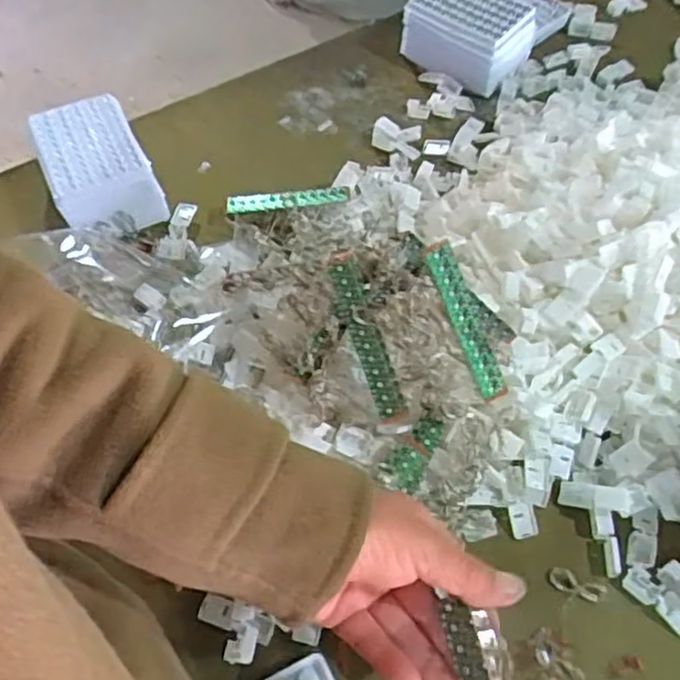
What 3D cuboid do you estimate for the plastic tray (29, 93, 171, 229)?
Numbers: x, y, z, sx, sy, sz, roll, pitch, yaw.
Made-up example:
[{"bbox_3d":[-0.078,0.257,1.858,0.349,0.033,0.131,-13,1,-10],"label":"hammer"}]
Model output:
[{"bbox_3d":[-0.242,-0.170,0.693,0.098,0.071,0.127,-23,61,-13],"label":"plastic tray"}]

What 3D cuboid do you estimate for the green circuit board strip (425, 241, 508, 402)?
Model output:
[{"bbox_3d":[0.093,-0.012,0.511,0.022,0.011,0.124,-29,105,-17],"label":"green circuit board strip"}]

